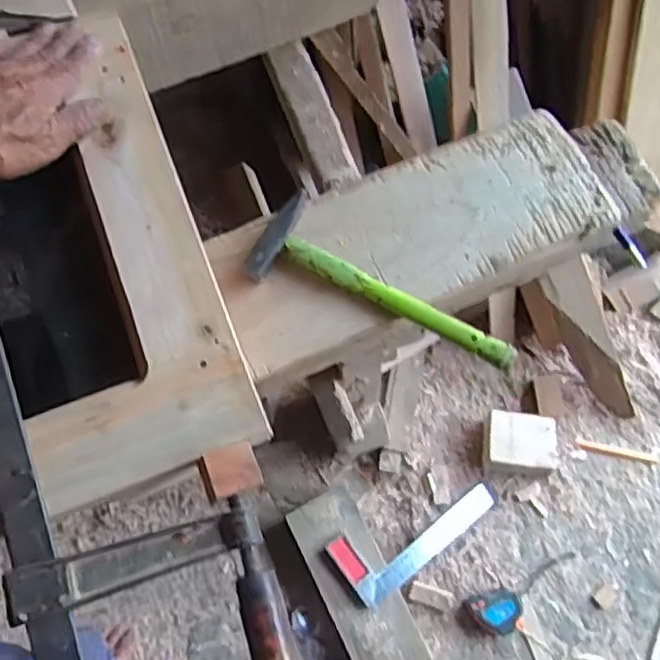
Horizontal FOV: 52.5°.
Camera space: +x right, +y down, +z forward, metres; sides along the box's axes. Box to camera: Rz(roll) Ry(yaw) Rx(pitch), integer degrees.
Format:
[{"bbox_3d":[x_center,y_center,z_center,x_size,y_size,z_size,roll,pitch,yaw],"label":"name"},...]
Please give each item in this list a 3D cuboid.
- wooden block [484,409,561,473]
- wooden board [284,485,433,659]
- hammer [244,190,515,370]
[{"bbox_3d":[0.338,0.202,1.186,0.125,0.067,0.099,3,67,3],"label":"wooden block"},{"bbox_3d":[0.053,0.433,1.120,0.119,0.061,0.330,-24,76,-15],"label":"wooden board"},{"bbox_3d":[0.048,-0.036,0.566,0.233,0.032,0.078,24,70,11],"label":"hammer"}]

